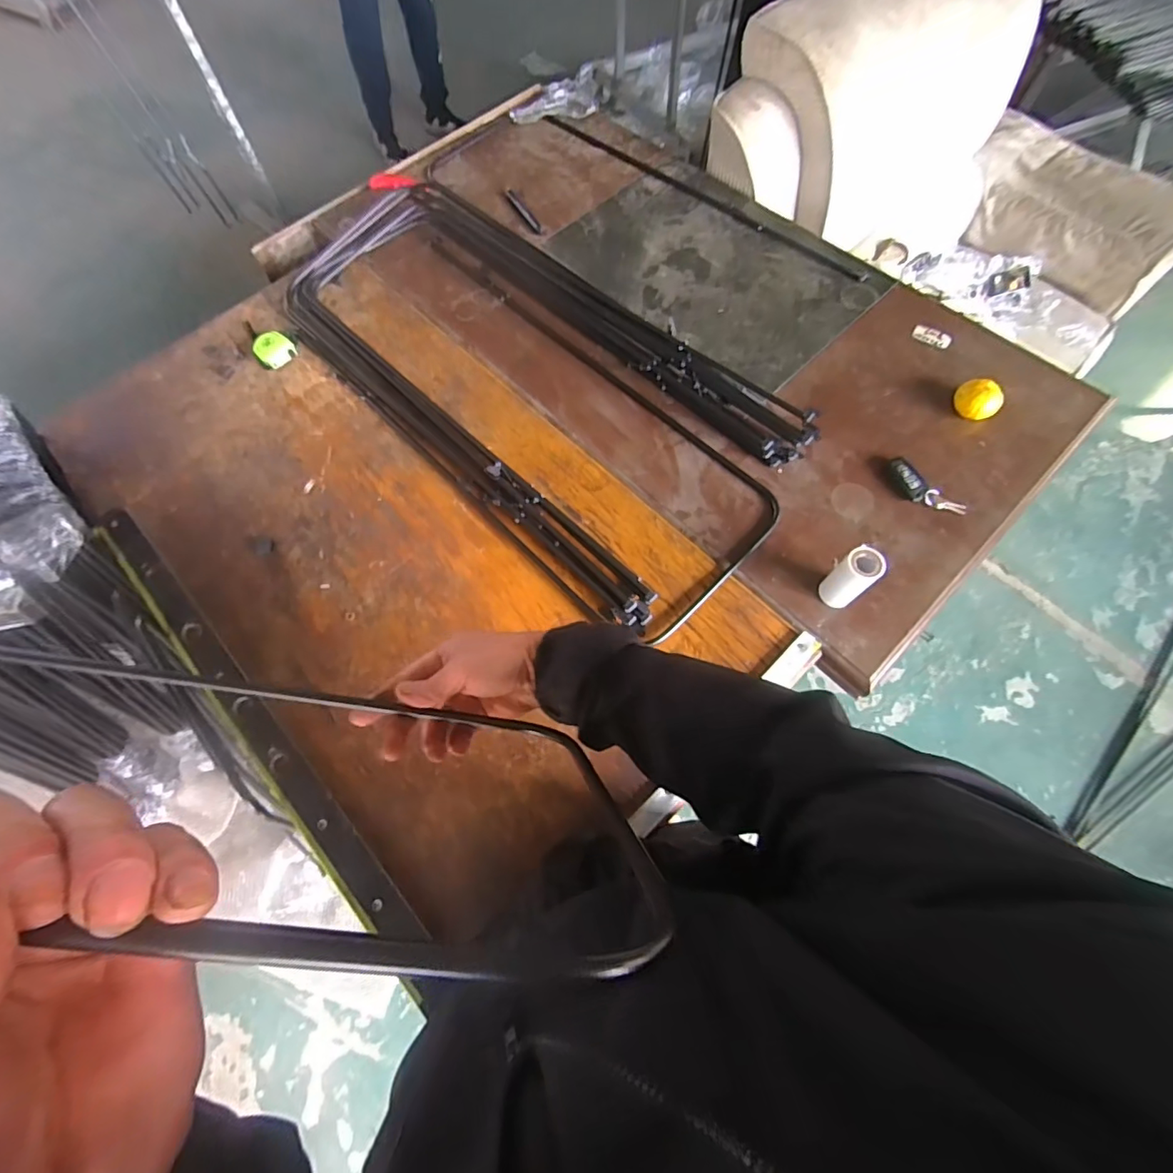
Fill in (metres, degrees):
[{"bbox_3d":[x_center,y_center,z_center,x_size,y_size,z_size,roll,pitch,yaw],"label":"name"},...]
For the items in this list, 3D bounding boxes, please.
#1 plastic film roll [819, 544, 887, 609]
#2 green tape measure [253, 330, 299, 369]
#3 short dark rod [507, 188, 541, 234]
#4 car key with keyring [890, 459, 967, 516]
[{"bbox_3d":[0.349,-0.010,0.708,0.042,0.108,0.044,-1,67,2],"label":"plastic film roll"},{"bbox_3d":[-0.559,-0.426,0.953,0.063,0.030,0.076,-36,70,-13],"label":"green tape measure"},{"bbox_3d":[-0.132,-0.771,1.090,0.021,0.012,0.158,-26,69,-9],"label":"short dark rod"},{"bbox_3d":[0.510,-0.147,0.803,0.030,0.023,0.122,-42,72,-15],"label":"car key with keyring"}]

